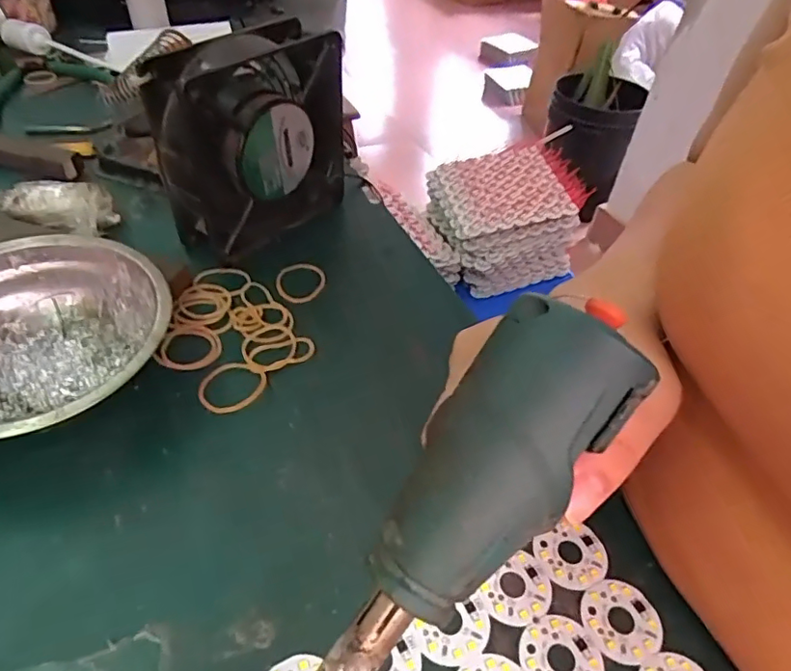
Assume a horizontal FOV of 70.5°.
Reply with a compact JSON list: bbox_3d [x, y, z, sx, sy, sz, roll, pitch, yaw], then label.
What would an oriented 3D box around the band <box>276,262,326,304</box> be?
[{"bbox_3d":[-0.060,-0.035,0.356,0.032,0.004,0.037,-12,47,-17],"label":"band"}]

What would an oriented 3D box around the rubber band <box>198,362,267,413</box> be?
[{"bbox_3d":[-0.086,0.027,0.292,0.033,0.004,0.033,3,45,-3],"label":"rubber band"}]

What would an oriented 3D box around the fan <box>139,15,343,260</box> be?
[{"bbox_3d":[-0.089,-0.125,0.360,0.045,0.118,0.120,30,50,23],"label":"fan"}]

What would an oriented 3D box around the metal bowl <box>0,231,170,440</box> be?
[{"bbox_3d":[-0.175,0.005,0.277,0.119,0.041,0.124,3,45,-3],"label":"metal bowl"}]

